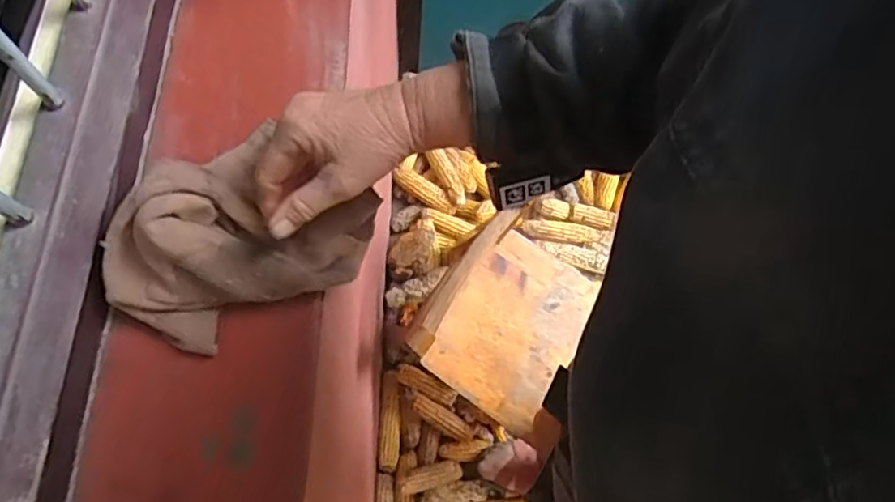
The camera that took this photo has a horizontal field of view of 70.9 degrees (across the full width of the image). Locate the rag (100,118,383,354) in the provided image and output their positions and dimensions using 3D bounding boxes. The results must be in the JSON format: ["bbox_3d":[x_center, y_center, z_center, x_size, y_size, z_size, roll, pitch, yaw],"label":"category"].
[{"bbox_3d":[-0.158,-0.014,0.482,0.204,0.089,0.120,-27,73,-12],"label":"rag"}]

